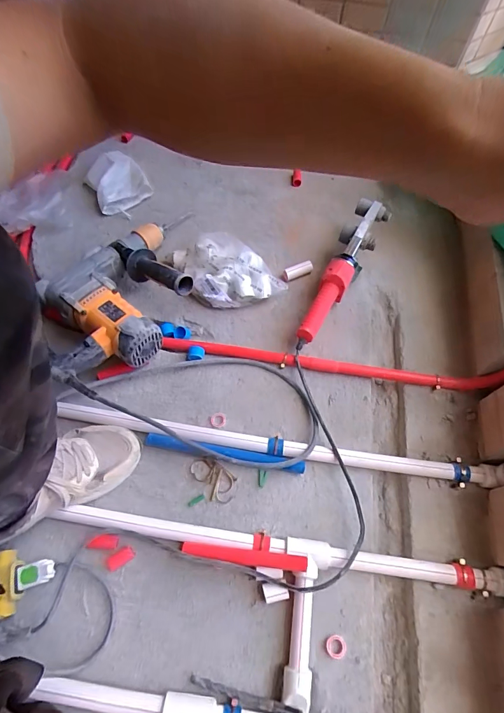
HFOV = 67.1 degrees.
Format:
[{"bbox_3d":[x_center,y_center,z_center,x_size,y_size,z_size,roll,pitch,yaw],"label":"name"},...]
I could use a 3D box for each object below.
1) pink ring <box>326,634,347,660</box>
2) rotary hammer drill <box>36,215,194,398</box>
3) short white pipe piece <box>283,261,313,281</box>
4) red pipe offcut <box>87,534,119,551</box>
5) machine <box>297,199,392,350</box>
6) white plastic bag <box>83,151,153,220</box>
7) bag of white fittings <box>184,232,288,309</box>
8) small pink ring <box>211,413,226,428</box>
[{"bbox_3d":[0.116,0.402,0.525,0.028,0.009,0.027,1,64,-1],"label":"pink ring"},{"bbox_3d":[-0.220,-0.120,0.717,0.216,0.111,0.363,34,68,16],"label":"rotary hammer drill"},{"bbox_3d":[0.097,-0.181,0.799,0.065,0.018,0.025,-25,67,-13],"label":"short white pipe piece"},{"bbox_3d":[-0.222,0.277,0.567,0.043,0.020,0.021,3,64,0],"label":"red pipe offcut"},{"bbox_3d":[0.178,-0.161,0.760,0.070,0.096,0.353,25,65,12],"label":"machine"},{"bbox_3d":[-0.303,-0.393,0.864,0.125,0.050,0.140,-27,68,-14],"label":"white plastic bag"},{"bbox_3d":[-0.041,-0.163,0.768,0.208,0.081,0.133,23,66,10],"label":"bag of white fittings"},{"bbox_3d":[-0.059,0.112,0.664,0.027,0.008,0.027,1,64,-1],"label":"small pink ring"}]

